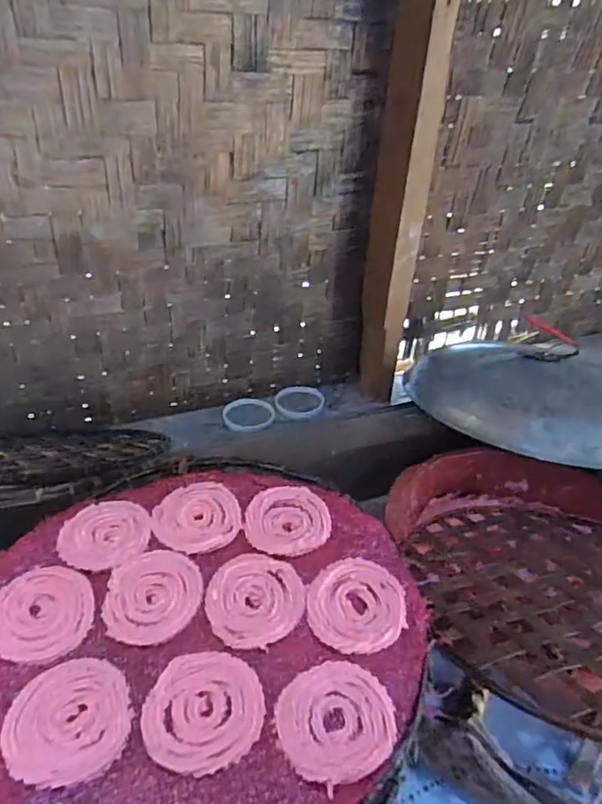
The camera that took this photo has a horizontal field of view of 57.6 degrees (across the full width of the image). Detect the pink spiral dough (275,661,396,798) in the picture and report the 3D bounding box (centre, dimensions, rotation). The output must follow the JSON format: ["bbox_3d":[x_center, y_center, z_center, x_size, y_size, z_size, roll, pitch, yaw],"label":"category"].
[{"bbox_3d":[0.025,0.223,0.386,0.080,0.005,0.078,2,36,-2],"label":"pink spiral dough"}]

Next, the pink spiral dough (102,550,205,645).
[{"bbox_3d":[-0.124,0.161,0.462,0.076,0.005,0.082,0,36,-5],"label":"pink spiral dough"}]

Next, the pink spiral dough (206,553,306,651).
[{"bbox_3d":[-0.039,0.164,0.463,0.079,0.005,0.084,2,36,-2],"label":"pink spiral dough"}]

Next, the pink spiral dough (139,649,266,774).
[{"bbox_3d":[-0.069,0.217,0.389,0.081,0.004,0.080,2,36,-2],"label":"pink spiral dough"}]

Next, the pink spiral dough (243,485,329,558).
[{"bbox_3d":[-0.013,0.112,0.529,0.080,0.007,0.078,2,36,-2],"label":"pink spiral dough"}]

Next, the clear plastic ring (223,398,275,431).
[{"bbox_3d":[-0.092,0.022,0.958,0.086,0.011,0.086,2,36,-2],"label":"clear plastic ring"}]

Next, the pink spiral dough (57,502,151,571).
[{"bbox_3d":[-0.182,0.123,0.508,0.077,0.006,0.077,2,36,-2],"label":"pink spiral dough"}]

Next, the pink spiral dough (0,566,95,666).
[{"bbox_3d":[-0.208,0.169,0.441,0.074,0.013,0.082,-17,40,-26],"label":"pink spiral dough"}]

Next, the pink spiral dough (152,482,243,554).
[{"bbox_3d":[-0.101,0.110,0.529,0.077,0.007,0.079,-21,42,-30],"label":"pink spiral dough"}]

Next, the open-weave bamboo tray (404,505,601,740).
[{"bbox_3d":[0.301,0.221,0.609,0.335,0.041,0.376,-2,17,0],"label":"open-weave bamboo tray"}]

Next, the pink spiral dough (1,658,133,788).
[{"bbox_3d":[-0.161,0.218,0.380,0.078,0.008,0.082,2,36,-2],"label":"pink spiral dough"}]

